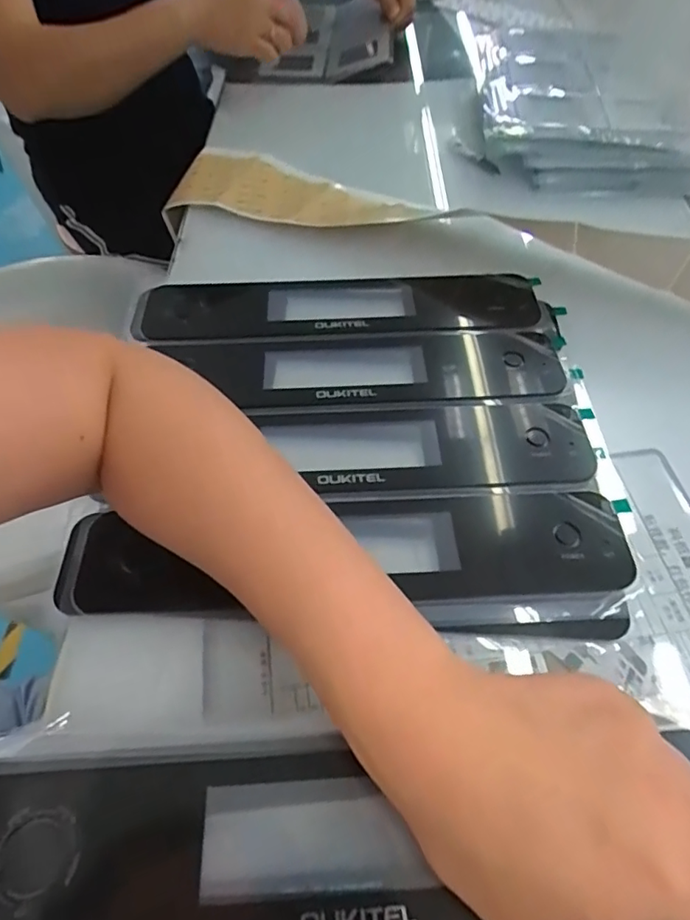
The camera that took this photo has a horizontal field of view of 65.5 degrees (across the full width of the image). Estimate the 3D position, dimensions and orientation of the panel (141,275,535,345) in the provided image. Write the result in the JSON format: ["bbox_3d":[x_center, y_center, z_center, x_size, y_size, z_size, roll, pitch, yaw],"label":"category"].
[{"bbox_3d":[-0.006,-0.123,0.430,0.313,0.009,0.066,-2,56,-1],"label":"panel"}]

